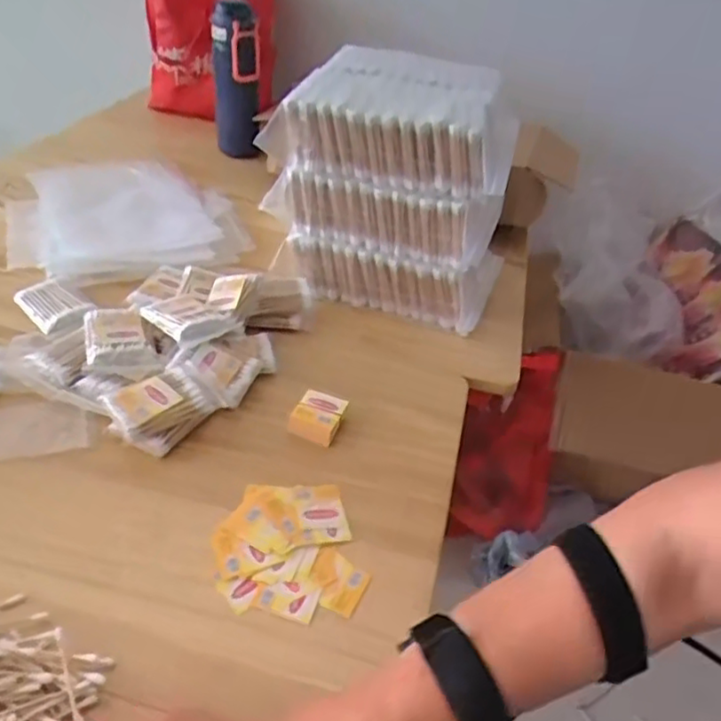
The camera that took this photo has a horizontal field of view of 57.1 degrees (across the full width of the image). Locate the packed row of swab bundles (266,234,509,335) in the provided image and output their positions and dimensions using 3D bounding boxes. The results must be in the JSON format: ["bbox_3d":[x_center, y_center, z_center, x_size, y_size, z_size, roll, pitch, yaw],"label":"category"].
[{"bbox_3d":[0.043,-0.131,0.801,0.242,0.069,0.171,18,39,14],"label":"packed row of swab bundles"}]

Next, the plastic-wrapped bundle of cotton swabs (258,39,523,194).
[{"bbox_3d":[0.039,-0.263,0.714,0.224,0.086,0.182,17,39,13],"label":"plastic-wrapped bundle of cotton swabs"}]

